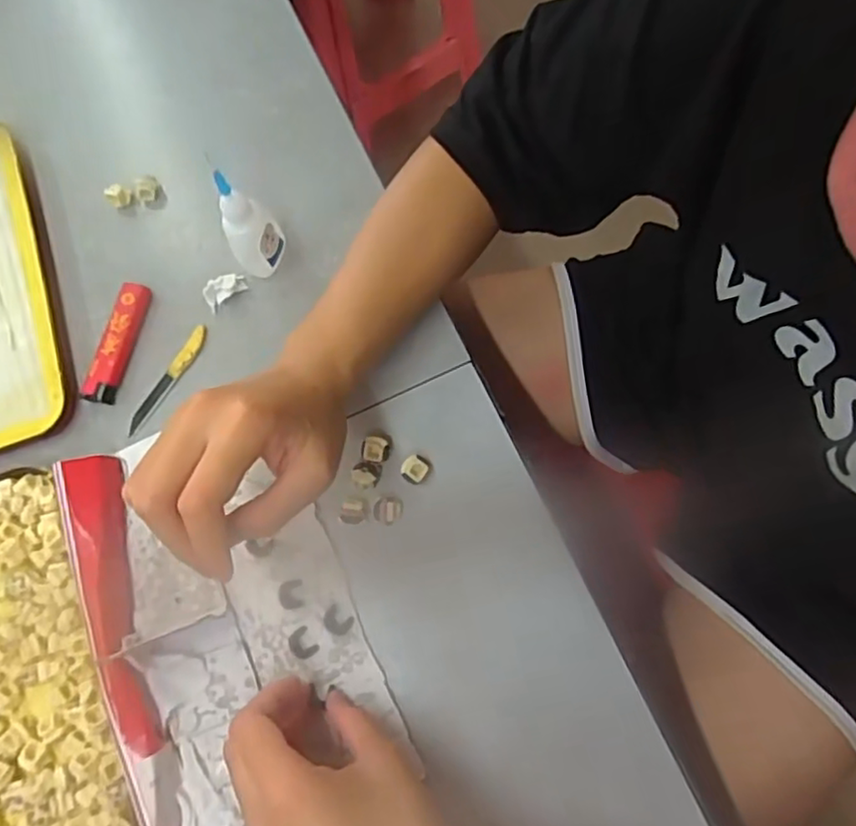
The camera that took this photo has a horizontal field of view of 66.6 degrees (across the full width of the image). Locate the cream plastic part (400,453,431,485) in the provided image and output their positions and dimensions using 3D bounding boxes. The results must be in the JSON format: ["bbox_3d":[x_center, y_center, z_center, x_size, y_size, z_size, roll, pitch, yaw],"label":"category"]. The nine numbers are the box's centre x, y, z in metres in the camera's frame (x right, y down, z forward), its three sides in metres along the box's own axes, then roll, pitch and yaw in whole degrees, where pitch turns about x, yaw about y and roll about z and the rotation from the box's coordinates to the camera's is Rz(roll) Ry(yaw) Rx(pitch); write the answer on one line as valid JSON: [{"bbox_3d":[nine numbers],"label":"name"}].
[{"bbox_3d":[-0.008,0.033,0.374,0.014,0.009,0.016,33,80,11],"label":"cream plastic part"}]

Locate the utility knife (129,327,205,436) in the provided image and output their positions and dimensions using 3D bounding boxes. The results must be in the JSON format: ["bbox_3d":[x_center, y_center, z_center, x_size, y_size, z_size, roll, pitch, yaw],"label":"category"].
[{"bbox_3d":[-0.164,-0.021,0.411,0.011,0.006,0.079,31,80,11],"label":"utility knife"}]

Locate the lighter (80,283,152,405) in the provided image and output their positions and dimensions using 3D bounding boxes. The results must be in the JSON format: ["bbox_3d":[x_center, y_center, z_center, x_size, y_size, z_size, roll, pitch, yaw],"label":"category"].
[{"bbox_3d":[-0.199,-0.046,0.416,0.022,0.010,0.079,10,77,6],"label":"lighter"}]

